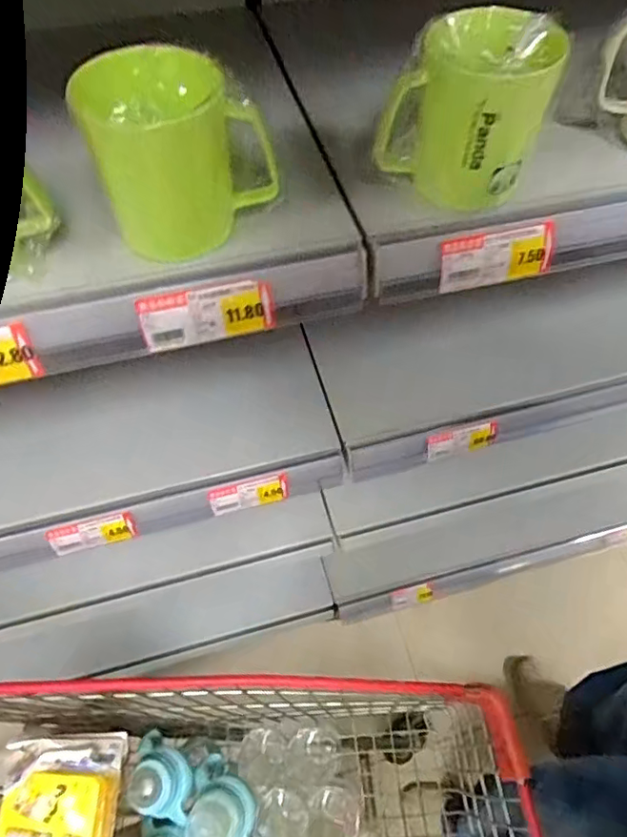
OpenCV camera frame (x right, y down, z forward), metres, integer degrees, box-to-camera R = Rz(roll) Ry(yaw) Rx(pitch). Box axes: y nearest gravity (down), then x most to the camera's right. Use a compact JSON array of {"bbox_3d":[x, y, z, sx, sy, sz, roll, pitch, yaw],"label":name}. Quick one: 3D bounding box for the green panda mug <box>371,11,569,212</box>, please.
[{"bbox_3d":[0.103,-0.208,0.367,0.107,0.092,0.083,14,60,10],"label":"green panda mug"}]

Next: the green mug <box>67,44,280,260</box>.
[{"bbox_3d":[-0.083,-0.166,0.342,0.103,0.102,0.077,-19,59,-10],"label":"green mug"}]

